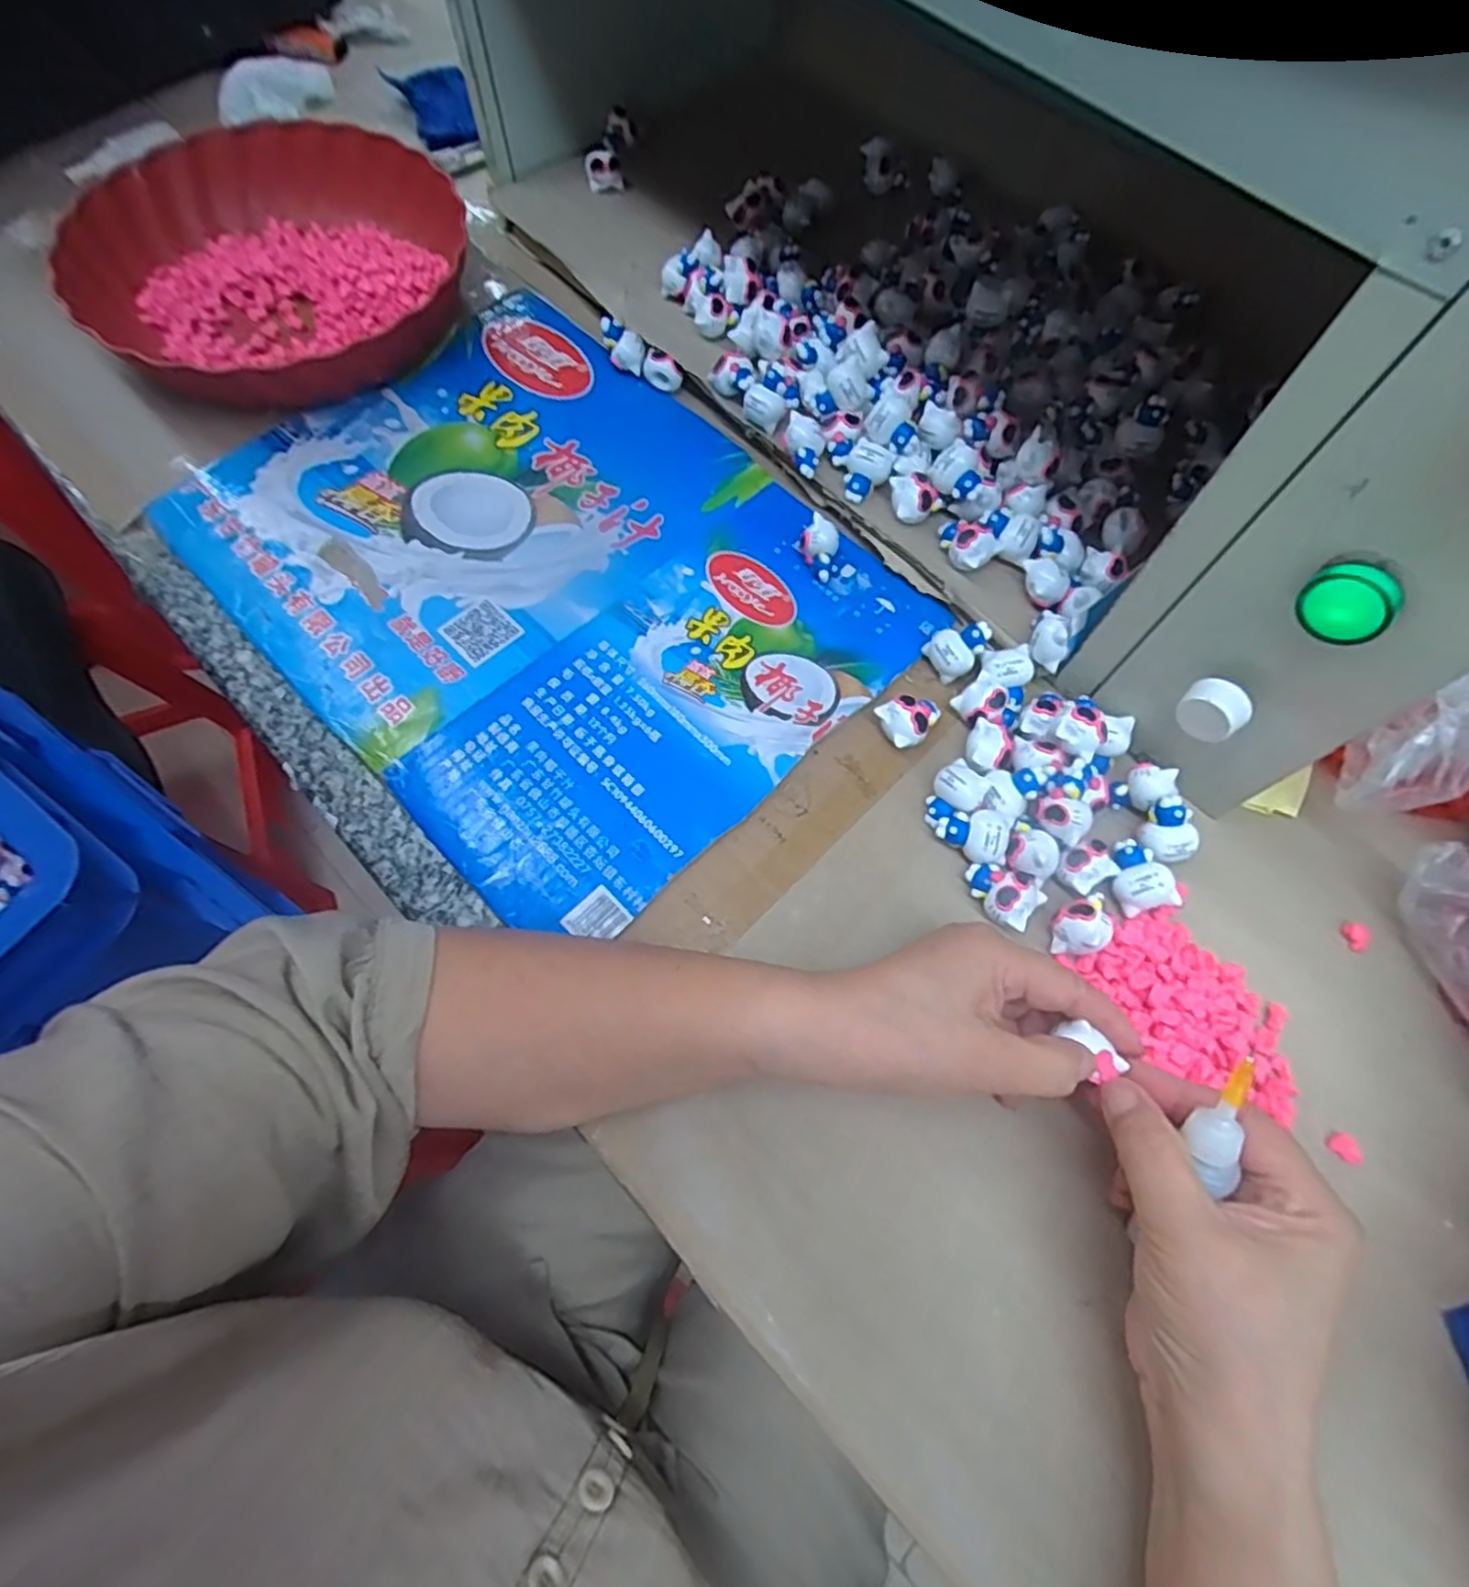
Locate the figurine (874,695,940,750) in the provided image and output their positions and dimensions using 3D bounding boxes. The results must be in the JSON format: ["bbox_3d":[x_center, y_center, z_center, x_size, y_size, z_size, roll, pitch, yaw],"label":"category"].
[{"bbox_3d":[0.092,-0.037,0.373,0.033,0.020,0.024,-16,67,-8],"label":"figurine"}]

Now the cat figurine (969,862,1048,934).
[{"bbox_3d":[0.127,0.048,0.337,0.034,0.016,0.027,23,67,9],"label":"cat figurine"}]

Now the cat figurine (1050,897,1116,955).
[{"bbox_3d":[0.158,0.061,0.328,0.019,0.021,0.025,-1,66,-2],"label":"cat figurine"}]

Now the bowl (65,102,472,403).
[{"bbox_3d":[-0.305,-0.351,0.480,0.226,0.056,0.225,1,66,-1],"label":"bowl"}]

